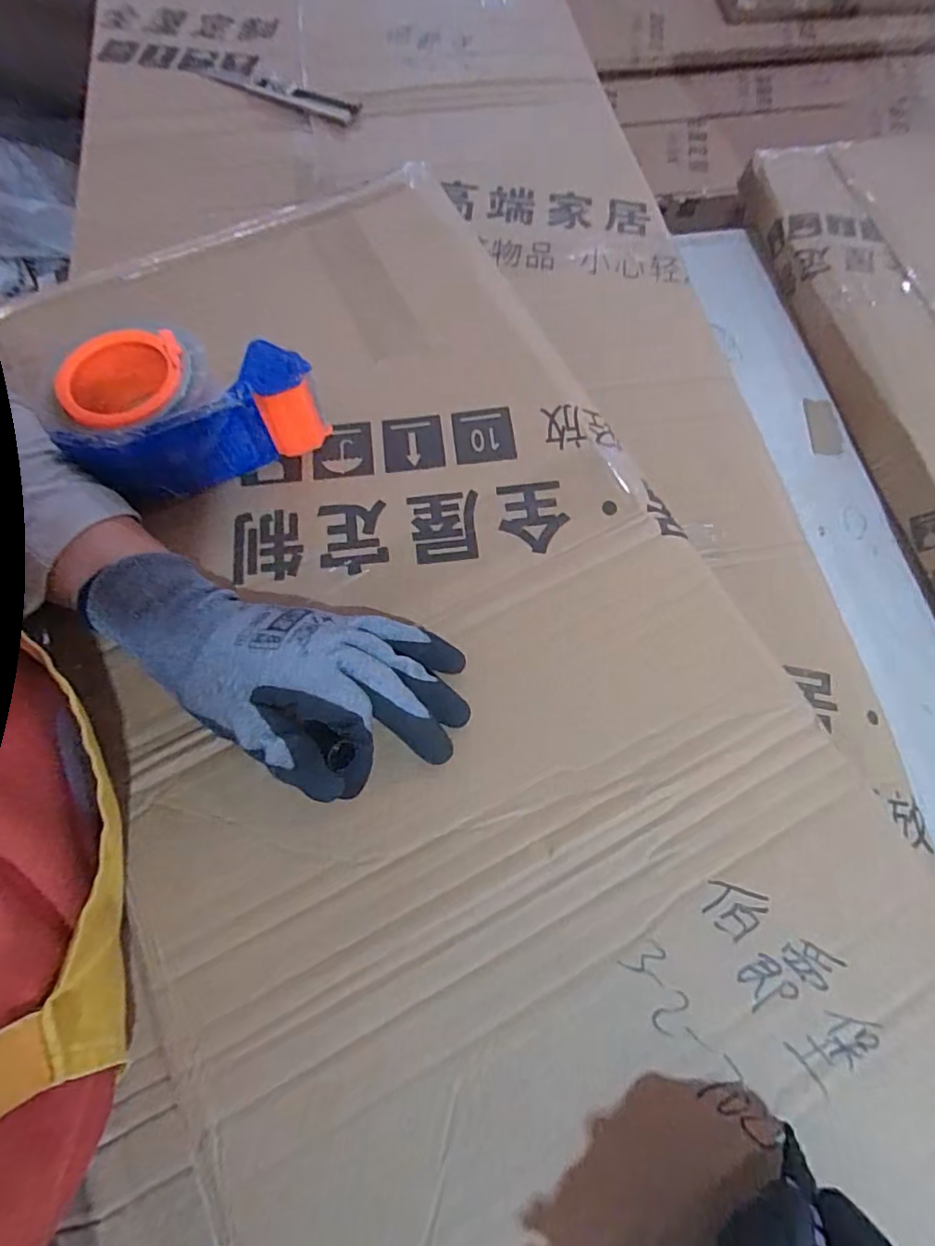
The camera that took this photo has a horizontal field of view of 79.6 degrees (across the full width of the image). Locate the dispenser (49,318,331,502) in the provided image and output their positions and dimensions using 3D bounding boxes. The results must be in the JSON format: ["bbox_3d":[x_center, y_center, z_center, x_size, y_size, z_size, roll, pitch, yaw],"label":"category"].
[{"bbox_3d":[-0.181,-0.147,0.364,0.141,0.059,0.100,-25,71,-9],"label":"dispenser"}]

